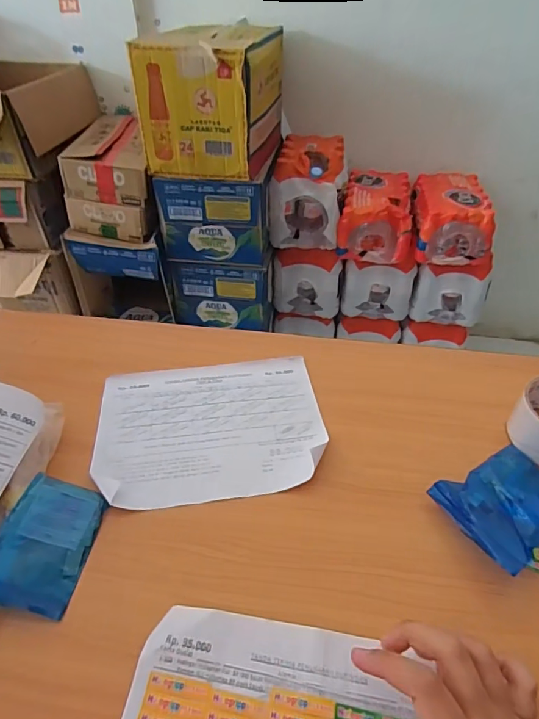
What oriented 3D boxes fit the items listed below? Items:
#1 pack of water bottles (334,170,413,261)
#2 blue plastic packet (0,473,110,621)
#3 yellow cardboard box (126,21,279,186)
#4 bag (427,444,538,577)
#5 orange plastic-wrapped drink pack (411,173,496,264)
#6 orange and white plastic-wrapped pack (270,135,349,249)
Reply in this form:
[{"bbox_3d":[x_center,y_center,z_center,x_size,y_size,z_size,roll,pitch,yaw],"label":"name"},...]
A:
[{"bbox_3d":[0.302,-0.418,1.286,0.187,0.148,0.277,7,42,8],"label":"pack of water bottles"},{"bbox_3d":[-0.169,0.137,0.339,0.068,0.006,0.091,20,49,-4],"label":"blue plastic packet"},{"bbox_3d":[-0.135,-0.643,1.114,0.281,0.257,0.326,6,42,7],"label":"yellow cardboard box"},{"bbox_3d":[0.194,0.114,0.359,0.111,0.030,0.078,-20,45,-21],"label":"bag"},{"bbox_3d":[0.502,-0.397,1.278,0.188,0.167,0.286,4,42,4],"label":"orange plastic-wrapped drink pack"},{"bbox_3d":[0.115,-0.474,1.266,0.188,0.220,0.257,7,42,8],"label":"orange and white plastic-wrapped pack"}]

